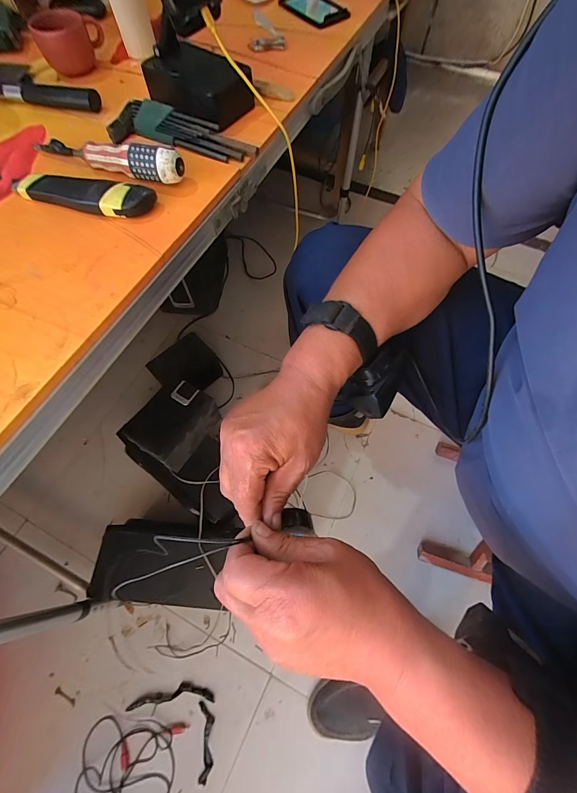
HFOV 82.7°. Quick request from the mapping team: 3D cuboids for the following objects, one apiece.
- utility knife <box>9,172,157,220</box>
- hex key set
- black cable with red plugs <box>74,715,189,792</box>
[{"bbox_3d":[-0.216,-0.211,0.336,0.155,0.022,0.035,12,65,3],"label":"utility knife"},{"bbox_3d":[-0.124,-0.314,0.388,0.176,0.026,0.044,16,66,5],"label":"hex key set"},{"bbox_3d":[-0.272,0.631,0.553,0.164,0.011,0.125,6,65,1],"label":"black cable with red plugs"}]

